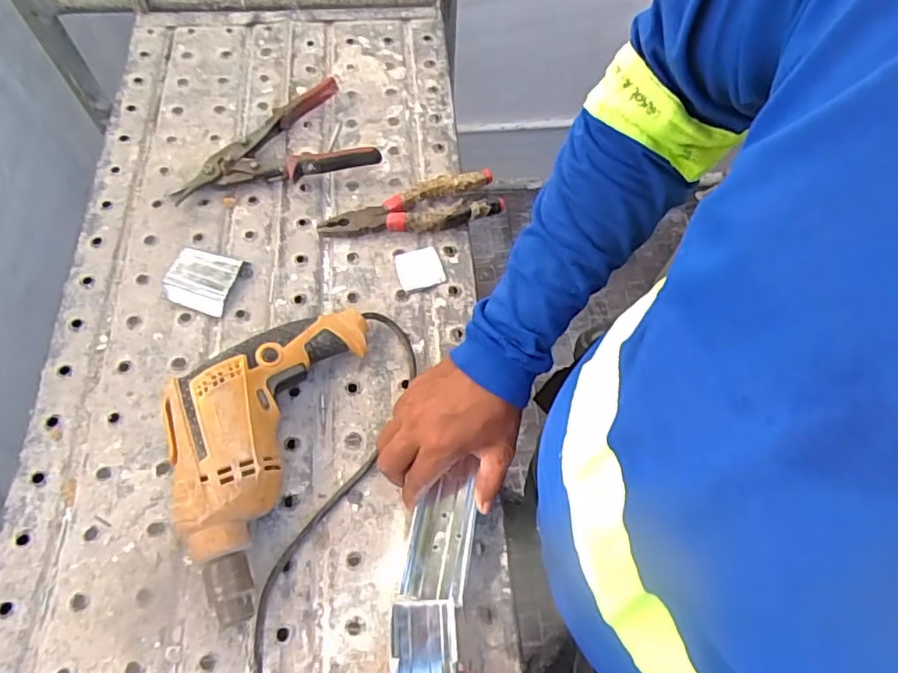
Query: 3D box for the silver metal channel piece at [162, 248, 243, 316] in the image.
[{"bbox_3d":[-0.245,-0.056,0.566,0.061,0.020,0.058,15,63,6],"label":"silver metal channel piece"}]

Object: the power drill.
[{"bbox_3d":[-0.167,0.077,0.472,0.133,0.067,0.256,16,63,6],"label":"power drill"}]

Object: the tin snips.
[{"bbox_3d":[-0.203,-0.231,0.652,0.225,0.035,0.145,-10,63,-7],"label":"tin snips"}]

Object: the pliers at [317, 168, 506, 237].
[{"bbox_3d":[-0.042,-0.137,0.612,0.191,0.029,0.055,-12,63,-8],"label":"pliers"}]

